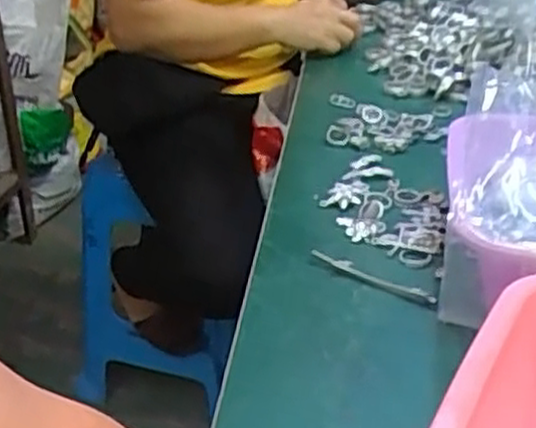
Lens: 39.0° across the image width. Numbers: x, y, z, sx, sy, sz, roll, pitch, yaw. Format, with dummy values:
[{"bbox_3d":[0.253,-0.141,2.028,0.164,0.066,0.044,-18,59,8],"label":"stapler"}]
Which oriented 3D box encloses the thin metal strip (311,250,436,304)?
[{"bbox_3d":[0.076,0.044,0.550,0.100,0.009,0.014,19,35,34],"label":"thin metal strip"}]

